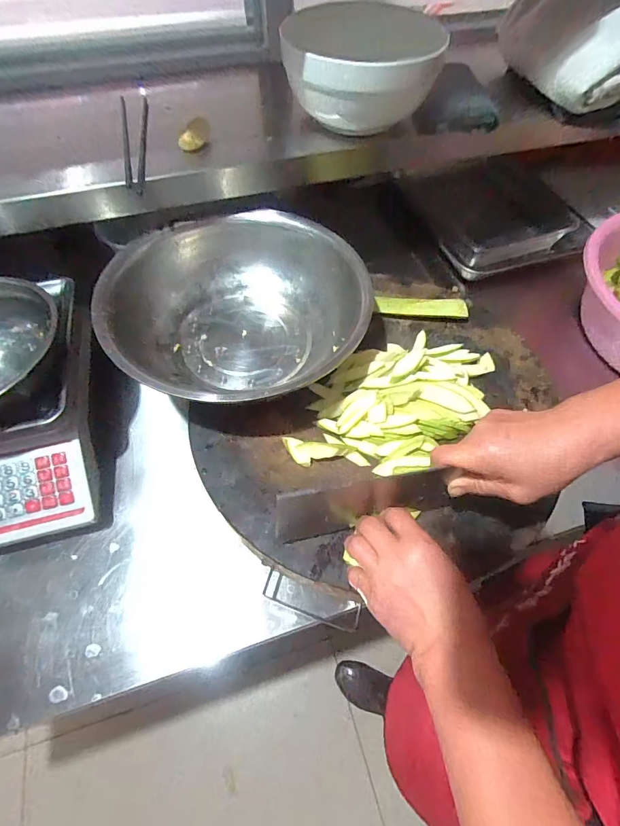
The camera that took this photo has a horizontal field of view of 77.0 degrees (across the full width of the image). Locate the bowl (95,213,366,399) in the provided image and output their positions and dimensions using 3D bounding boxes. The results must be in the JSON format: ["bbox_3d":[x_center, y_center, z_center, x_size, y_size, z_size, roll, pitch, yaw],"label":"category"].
[{"bbox_3d":[-0.080,-0.126,0.510,0.293,0.102,0.311,0,59,-1],"label":"bowl"}]

